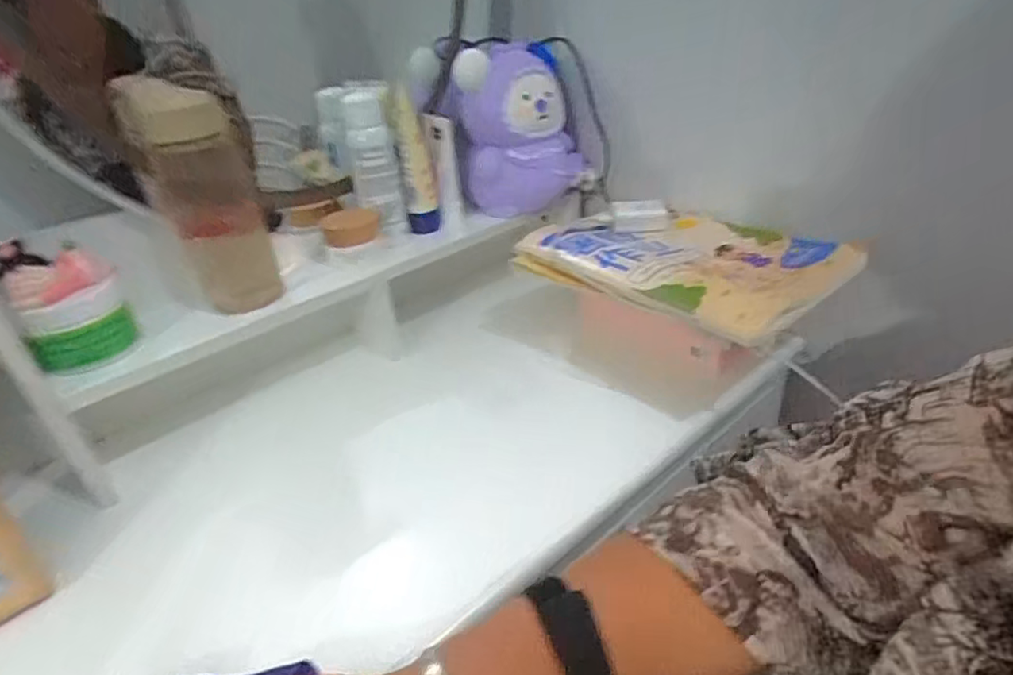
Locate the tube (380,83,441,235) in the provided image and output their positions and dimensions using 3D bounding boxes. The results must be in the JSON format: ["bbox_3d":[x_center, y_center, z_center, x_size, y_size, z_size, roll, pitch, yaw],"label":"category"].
[{"bbox_3d":[-0.097,-0.182,0.607,0.032,0.146,0.030,-7,31,0],"label":"tube"}]

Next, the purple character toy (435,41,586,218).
[{"bbox_3d":[0.006,-0.228,0.647,0.145,0.176,0.111,-5,31,3],"label":"purple character toy"}]

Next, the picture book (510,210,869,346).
[{"bbox_3d":[0.160,-0.077,0.542,0.272,0.028,0.186,22,42,38],"label":"picture book"}]

